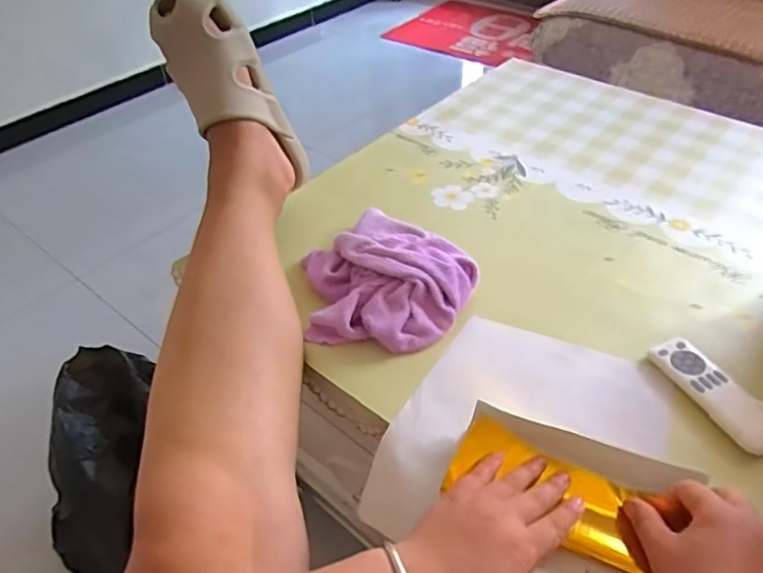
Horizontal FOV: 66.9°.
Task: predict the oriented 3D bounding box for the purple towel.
[{"bbox_3d":[0.007,-0.019,0.636,0.190,0.050,0.196,3,44,6],"label":"purple towel"}]

